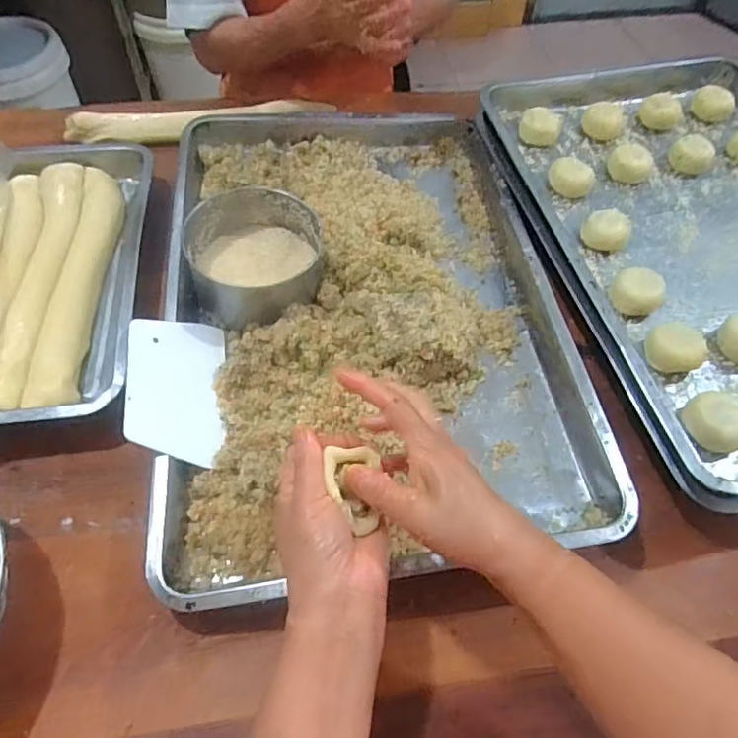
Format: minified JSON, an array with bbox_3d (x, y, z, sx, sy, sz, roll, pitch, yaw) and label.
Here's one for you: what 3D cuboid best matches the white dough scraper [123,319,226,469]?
[{"bbox_3d":[-0.177,0.016,0.520,0.093,0.007,0.143,15,55,-41],"label":"white dough scraper"}]

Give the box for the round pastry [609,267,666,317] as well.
[{"bbox_3d":[0.275,-0.078,0.578,0.052,0.043,0.051,32,62,18],"label":"round pastry"}]

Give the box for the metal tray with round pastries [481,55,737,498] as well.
[{"bbox_3d":[0.394,-0.163,0.633,0.390,0.062,0.594,-11,60,-7],"label":"metal tray with round pastries"}]

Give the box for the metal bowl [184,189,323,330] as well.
[{"bbox_3d":[-0.121,-0.116,0.589,0.132,0.069,0.135,0,59,0],"label":"metal bowl"}]

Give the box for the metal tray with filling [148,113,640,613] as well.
[{"bbox_3d":[-0.013,-0.091,0.592,0.398,0.053,0.606,-5,57,-5],"label":"metal tray with filling"}]

